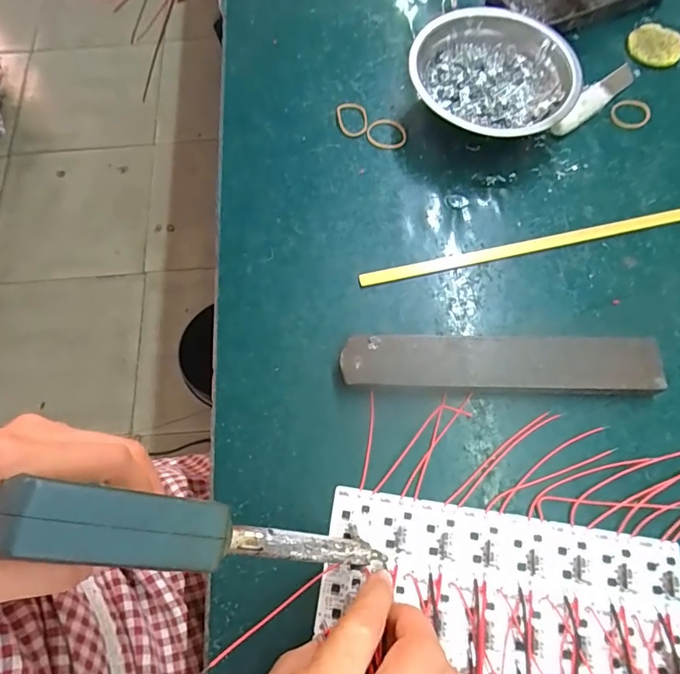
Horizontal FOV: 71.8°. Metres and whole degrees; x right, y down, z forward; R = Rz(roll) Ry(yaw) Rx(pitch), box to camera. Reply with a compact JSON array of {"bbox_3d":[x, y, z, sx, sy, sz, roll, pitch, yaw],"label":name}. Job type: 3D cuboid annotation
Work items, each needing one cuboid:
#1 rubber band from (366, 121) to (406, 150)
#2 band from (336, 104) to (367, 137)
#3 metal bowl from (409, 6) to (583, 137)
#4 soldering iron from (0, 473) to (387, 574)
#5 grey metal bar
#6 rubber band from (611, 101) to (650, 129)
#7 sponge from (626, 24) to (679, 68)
[{"bbox_3d":[0.037,-0.163,0.378,0.029,0.004,0.029,0,70,0],"label":"rubber band"},{"bbox_3d":[0.010,-0.178,0.382,0.024,0.004,0.032,-7,70,-2],"label":"band"},{"bbox_3d":[0.122,-0.201,0.373,0.120,0.040,0.120,0,70,0],"label":"metal bowl"},{"bbox_3d":[-0.055,0.088,0.208,0.173,0.031,0.026,22,66,-32],"label":"soldering iron"},{"bbox_3d":[0.102,0.019,0.305,0.196,0.018,0.037,0,70,0],"label":"grey metal bar"},{"bbox_3d":[0.237,-0.183,0.382,0.029,0.004,0.032,36,74,13],"label":"rubber band"},{"bbox_3d":[0.272,-0.252,0.405,0.046,0.007,0.042,0,70,0],"label":"sponge"}]

